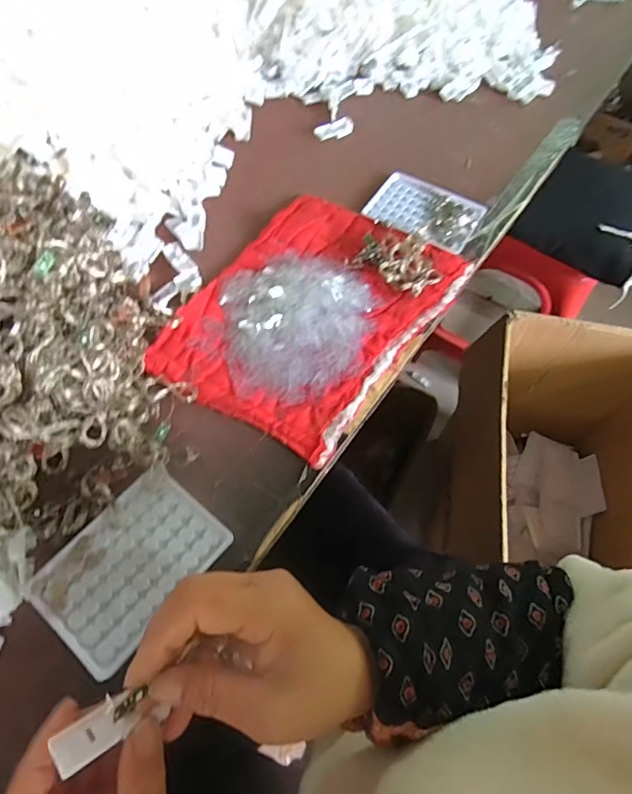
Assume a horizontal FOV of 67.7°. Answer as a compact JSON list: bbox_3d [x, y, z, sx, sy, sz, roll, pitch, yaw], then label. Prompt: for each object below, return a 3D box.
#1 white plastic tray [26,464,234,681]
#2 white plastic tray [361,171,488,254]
[{"bbox_3d":[-0.142,0.128,0.365,0.092,0.009,0.130,38,67,17],"label":"white plastic tray"},{"bbox_3d":[0.135,-0.232,0.585,0.131,0.013,0.093,28,64,12],"label":"white plastic tray"}]

